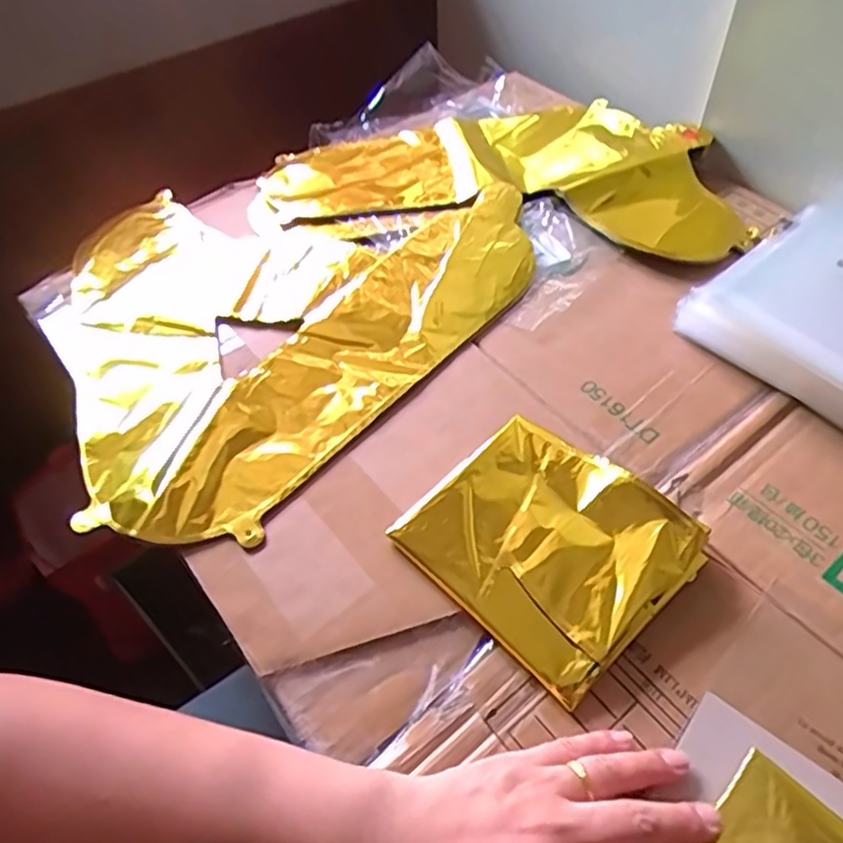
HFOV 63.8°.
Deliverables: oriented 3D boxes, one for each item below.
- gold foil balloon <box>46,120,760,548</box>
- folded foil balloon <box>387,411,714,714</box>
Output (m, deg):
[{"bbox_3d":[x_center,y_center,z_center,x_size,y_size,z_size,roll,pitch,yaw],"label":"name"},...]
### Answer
[{"bbox_3d":[-0.036,-0.150,0.595,0.586,0.057,0.386,-30,56,-20],"label":"gold foil balloon"},{"bbox_3d":[0.071,0.067,0.390,0.118,0.029,0.140,-38,59,-24],"label":"folded foil balloon"}]

